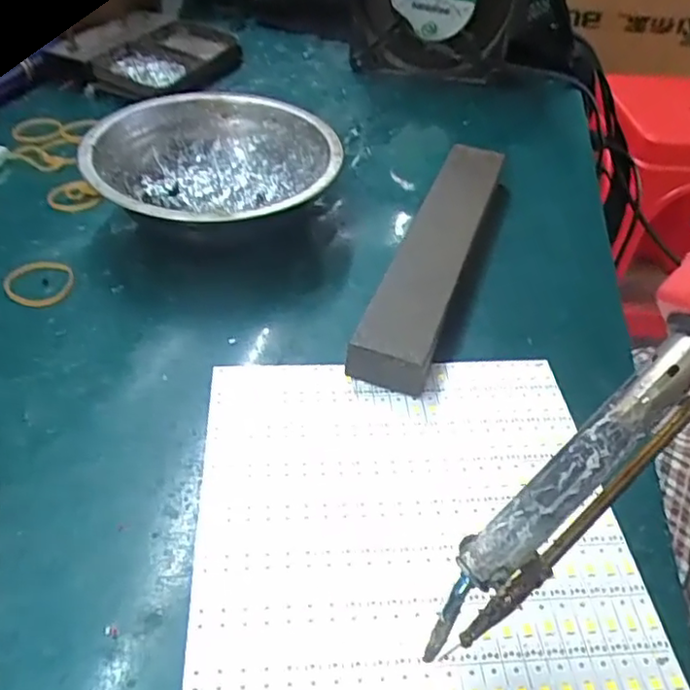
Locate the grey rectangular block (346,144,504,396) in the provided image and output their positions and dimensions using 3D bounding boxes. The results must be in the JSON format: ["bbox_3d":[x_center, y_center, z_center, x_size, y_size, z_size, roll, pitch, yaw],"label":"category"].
[{"bbox_3d":[0.046,-0.045,0.315,0.032,0.026,0.186,16,45,13],"label":"grey rectangular block"}]

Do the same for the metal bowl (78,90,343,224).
[{"bbox_3d":[-0.067,-0.086,0.336,0.122,0.046,0.122,2,43,-2],"label":"metal bowl"}]

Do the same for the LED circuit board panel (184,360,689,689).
[{"bbox_3d":[0.022,0.056,0.220,0.140,0.004,0.136,-1,44,-5],"label":"LED circuit board panel"}]

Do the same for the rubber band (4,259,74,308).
[{"bbox_3d":[-0.141,-0.028,0.296,0.030,0.005,0.031,-20,49,-23],"label":"rubber band"}]

